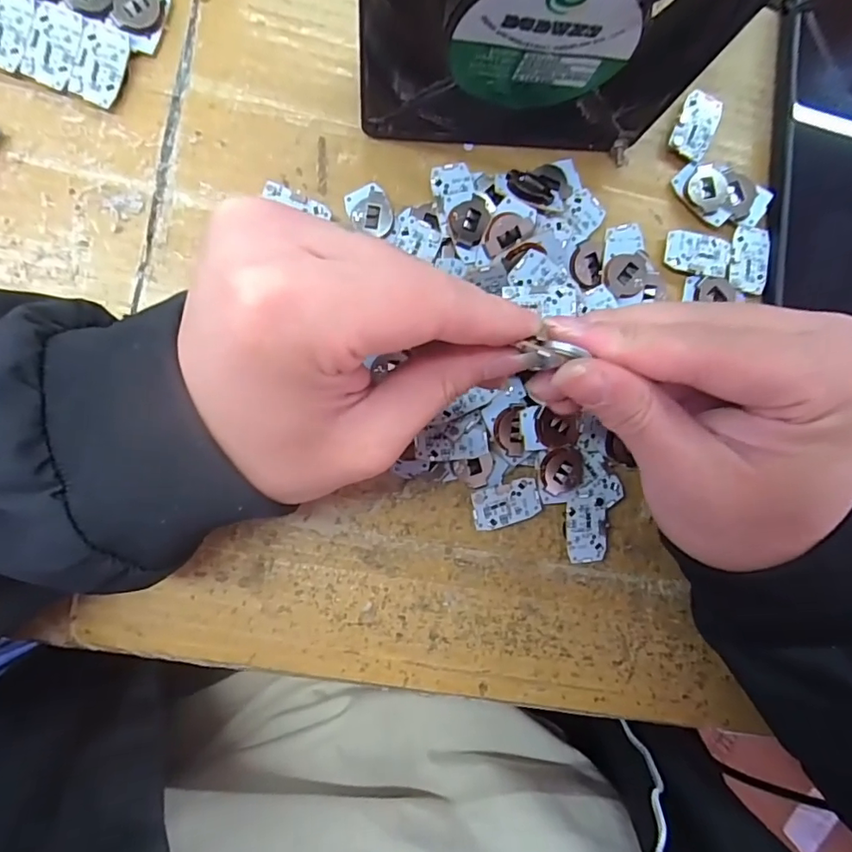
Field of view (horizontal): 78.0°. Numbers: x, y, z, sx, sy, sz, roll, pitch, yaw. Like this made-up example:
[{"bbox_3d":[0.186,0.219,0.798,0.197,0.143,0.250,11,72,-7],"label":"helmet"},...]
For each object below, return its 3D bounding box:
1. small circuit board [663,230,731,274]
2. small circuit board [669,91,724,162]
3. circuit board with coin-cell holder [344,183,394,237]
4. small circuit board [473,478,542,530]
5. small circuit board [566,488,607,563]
[{"bbox_3d":[0.122,-0.077,0.234,0.029,0.004,0.018,8,89,-6],"label":"small circuit board"},{"bbox_3d":[0.121,-0.134,0.237,0.018,0.006,0.030,18,88,-6],"label":"small circuit board"},{"bbox_3d":[-0.023,-0.090,0.220,0.017,0.006,0.022,-19,92,-6],"label":"circuit board with coin-cell holder"},{"bbox_3d":[0.034,0.034,0.223,0.029,0.004,0.018,-16,99,-9],"label":"small circuit board"},{"bbox_3d":[0.070,0.043,0.227,0.018,0.004,0.031,-5,93,-9],"label":"small circuit board"}]

